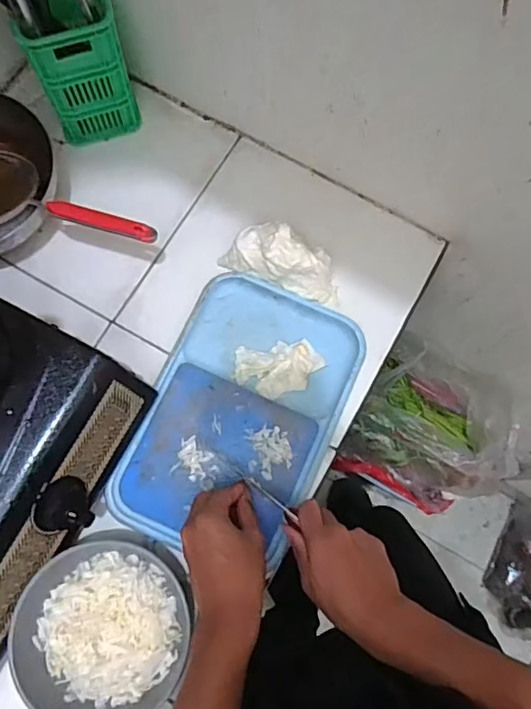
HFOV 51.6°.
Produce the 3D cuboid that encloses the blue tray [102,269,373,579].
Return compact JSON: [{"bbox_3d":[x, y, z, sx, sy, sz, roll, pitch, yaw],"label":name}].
[{"bbox_3d":[-0.023,0.065,0.607,0.203,0.030,0.299,21,76,3],"label":"blue tray"}]

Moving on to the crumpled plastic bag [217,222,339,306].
[{"bbox_3d":[0.022,-0.110,0.629,0.140,0.075,0.052,21,76,3],"label":"crumpled plastic bag"}]

